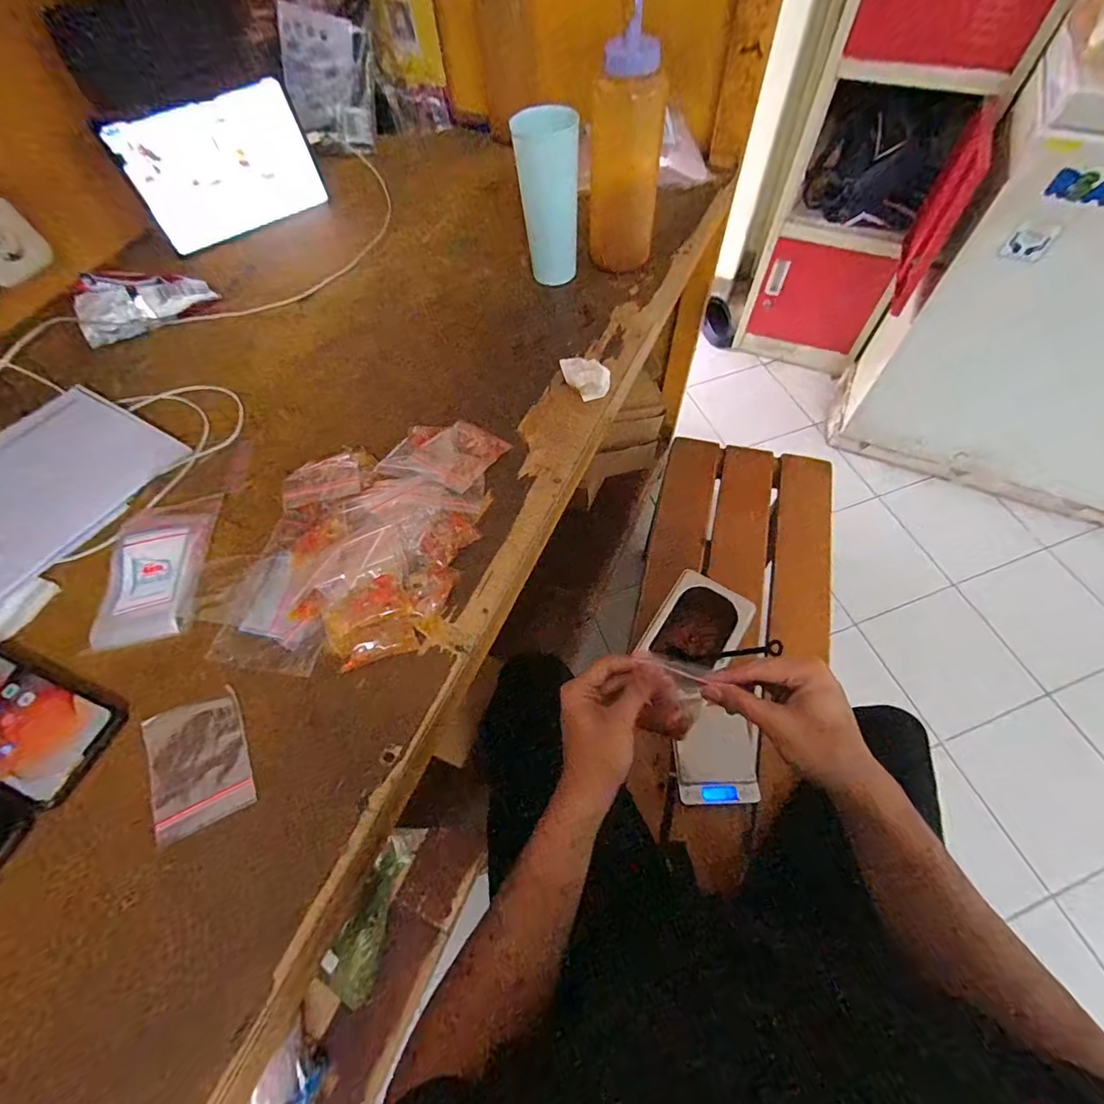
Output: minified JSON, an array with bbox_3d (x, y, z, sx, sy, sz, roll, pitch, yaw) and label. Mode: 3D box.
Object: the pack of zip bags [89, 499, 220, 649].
[{"bbox_3d":[-0.367,0.012,0.466,0.079,0.014,0.150,-9,59,-4],"label":"pack of zip bags"}]

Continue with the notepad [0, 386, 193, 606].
[{"bbox_3d":[-0.570,-0.045,0.515,0.229,0.013,0.304,23,62,14],"label":"notepad"}]

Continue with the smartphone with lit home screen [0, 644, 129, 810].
[{"bbox_3d":[-0.433,0.132,0.400,0.166,0.008,0.080,18,61,11],"label":"smartphone with lit home screen"}]

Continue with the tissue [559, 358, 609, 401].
[{"bbox_3d":[0.037,-0.202,0.573,0.035,0.031,0.064,-33,64,-17],"label":"tissue"}]

